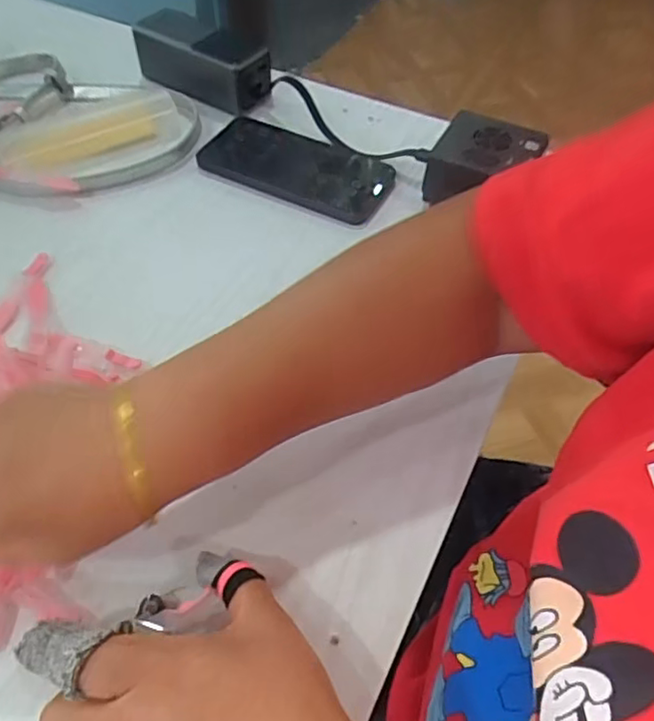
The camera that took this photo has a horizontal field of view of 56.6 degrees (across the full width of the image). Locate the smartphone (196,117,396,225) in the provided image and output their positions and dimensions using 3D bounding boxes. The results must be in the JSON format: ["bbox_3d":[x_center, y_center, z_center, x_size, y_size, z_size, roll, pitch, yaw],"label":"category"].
[{"bbox_3d":[-0.030,-0.164,0.499,0.160,0.008,0.079,21,56,13],"label":"smartphone"}]

